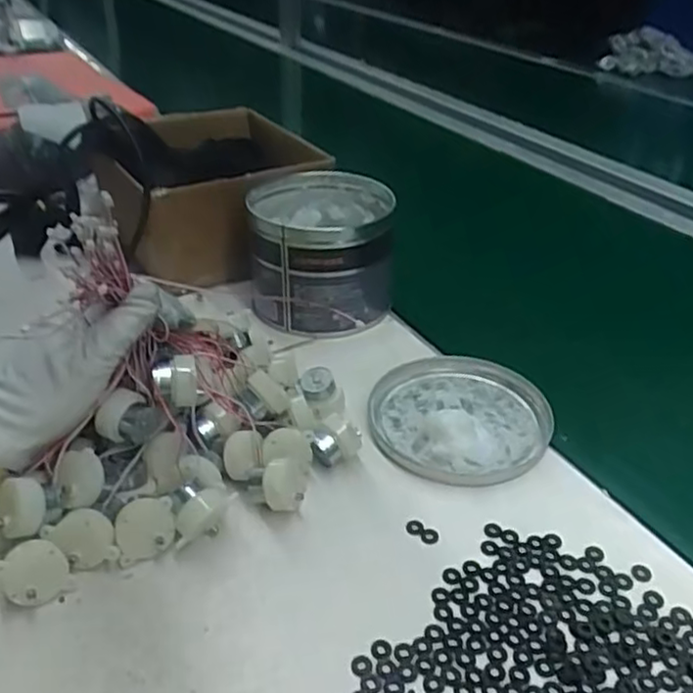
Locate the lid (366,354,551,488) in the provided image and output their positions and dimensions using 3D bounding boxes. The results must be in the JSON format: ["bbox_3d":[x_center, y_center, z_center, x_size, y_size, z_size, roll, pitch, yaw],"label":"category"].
[{"bbox_3d":[0.085,0.046,0.506,0.128,0.020,0.136,0,35,0],"label":"lid"}]

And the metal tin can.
[{"bbox_3d":[-0.021,-0.086,0.620,0.118,0.106,0.127,0,35,0],"label":"metal tin can"}]

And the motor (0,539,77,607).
[{"bbox_3d":[-0.173,0.125,0.377,0.033,0.034,0.019,-25,10,-33],"label":"motor"}]

